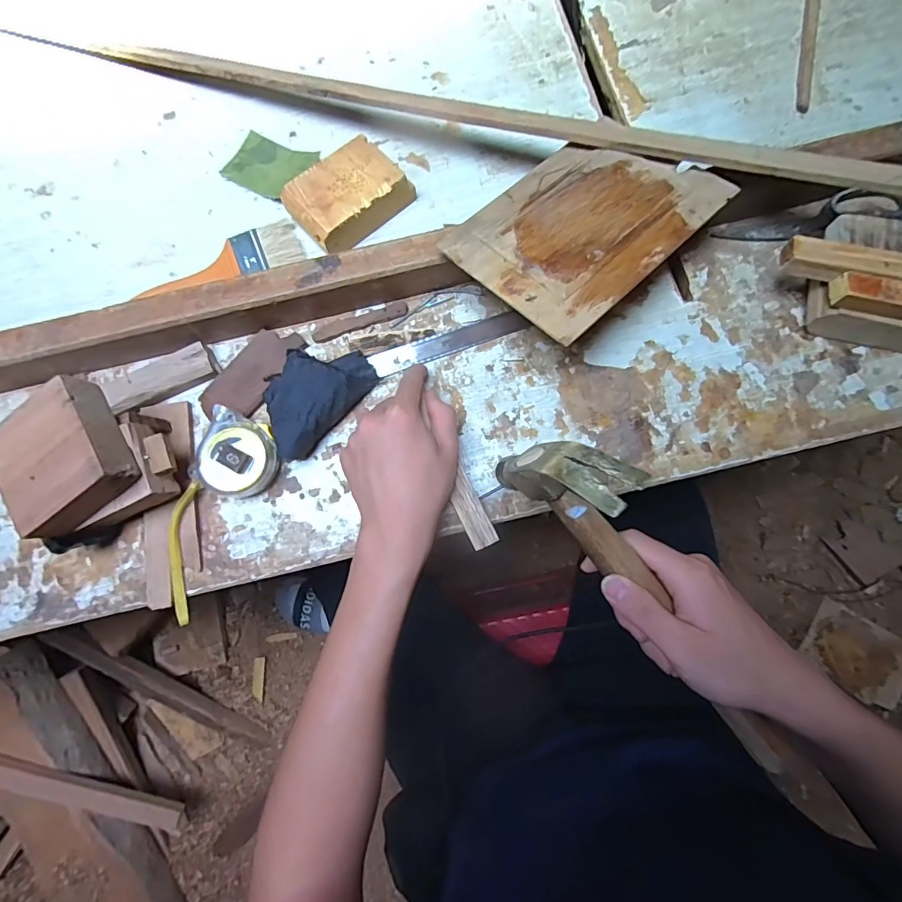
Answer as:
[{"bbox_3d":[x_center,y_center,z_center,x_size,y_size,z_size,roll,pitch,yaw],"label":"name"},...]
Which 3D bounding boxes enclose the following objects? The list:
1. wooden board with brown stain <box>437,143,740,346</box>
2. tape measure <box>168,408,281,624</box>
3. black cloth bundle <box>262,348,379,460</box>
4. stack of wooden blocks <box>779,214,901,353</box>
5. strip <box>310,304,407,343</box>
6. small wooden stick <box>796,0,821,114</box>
[{"bbox_3d":[0.113,-0.199,0.404,0.207,0.011,0.150,-43,71,-12],"label":"wooden board with brown stain"},{"bbox_3d":[-0.210,0.055,0.408,0.063,0.034,0.177,22,78,7],"label":"tape measure"},{"bbox_3d":[-0.124,-0.053,0.427,0.067,0.037,0.110,44,81,11],"label":"black cloth bundle"},{"bbox_3d":[0.360,-0.146,0.414,0.144,0.061,0.096,6,76,3],"label":"stack of wooden blocks"},{"bbox_3d":[-0.087,-0.125,0.454,0.093,0.007,0.015,-18,76,-3],"label":"strip"},{"bbox_3d":[0.392,-0.446,0.517,0.016,0.010,0.183,14,77,5],"label":"small wooden stick"}]

